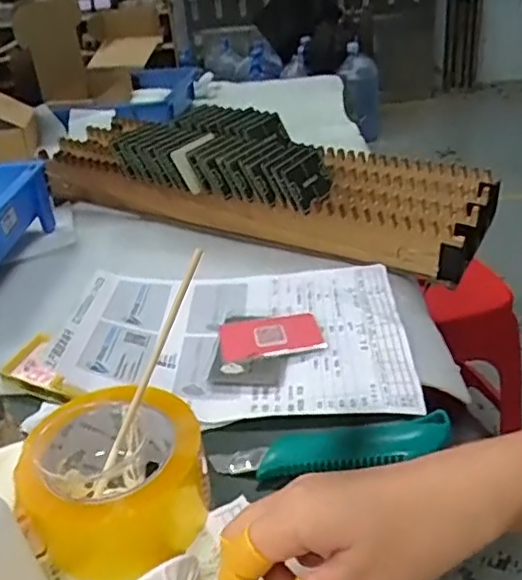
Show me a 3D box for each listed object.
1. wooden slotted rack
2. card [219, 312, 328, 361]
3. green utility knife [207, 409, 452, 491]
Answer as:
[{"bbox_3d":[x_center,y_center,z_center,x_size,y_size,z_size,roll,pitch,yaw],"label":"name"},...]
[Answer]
[{"bbox_3d":[-0.013,-0.132,0.767,0.548,0.061,0.172,15,37,28],"label":"wooden slotted rack"},{"bbox_3d":[0.008,0.039,0.541,0.085,0.004,0.056,-7,35,-6],"label":"card"},{"bbox_3d":[0.048,0.106,0.423,0.159,0.016,0.040,-5,32,-2],"label":"green utility knife"}]

